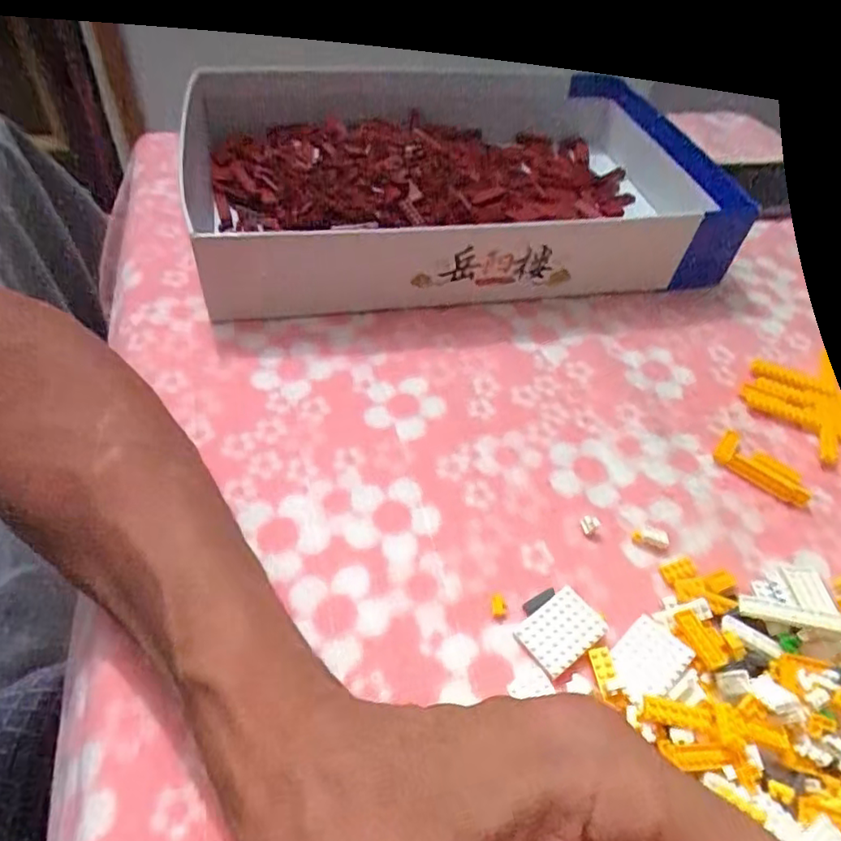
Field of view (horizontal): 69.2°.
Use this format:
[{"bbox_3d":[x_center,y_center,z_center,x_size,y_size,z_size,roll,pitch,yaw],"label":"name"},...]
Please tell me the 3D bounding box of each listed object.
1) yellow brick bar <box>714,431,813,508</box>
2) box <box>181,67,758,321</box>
[{"bbox_3d":[0.181,0.026,0.321,0.049,0.006,0.026,30,52,20],"label":"yellow brick bar"},{"bbox_3d":[0.030,-0.181,0.443,0.368,0.061,0.231,-9,49,-13],"label":"box"}]

